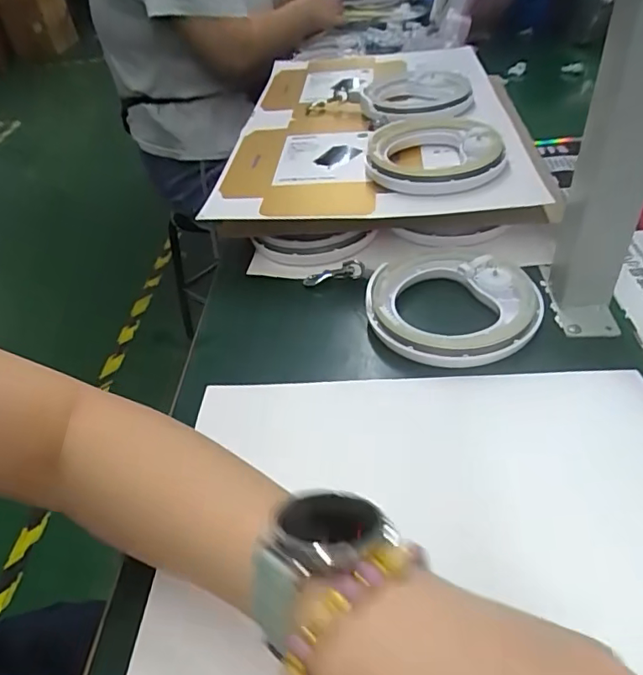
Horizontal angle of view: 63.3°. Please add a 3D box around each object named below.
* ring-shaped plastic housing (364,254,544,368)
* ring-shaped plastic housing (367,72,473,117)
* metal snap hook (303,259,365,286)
[{"bbox_3d":[0.101,-0.025,0.410,0.128,0.025,0.118,-2,40,2],"label":"ring-shaped plastic housing"},{"bbox_3d":[0.112,-0.276,0.607,0.115,0.027,0.115,7,41,13],"label":"ring-shaped plastic housing"},{"bbox_3d":[0.011,-0.057,0.470,0.059,0.017,0.009,-10,40,21],"label":"metal snap hook"}]

